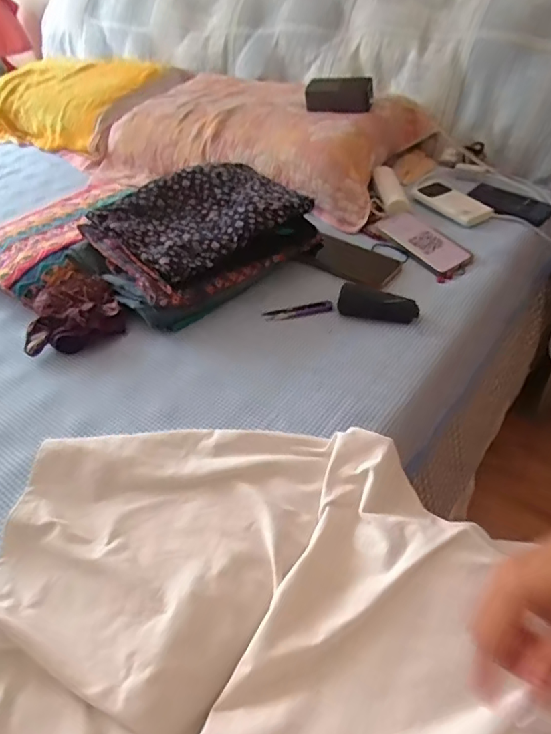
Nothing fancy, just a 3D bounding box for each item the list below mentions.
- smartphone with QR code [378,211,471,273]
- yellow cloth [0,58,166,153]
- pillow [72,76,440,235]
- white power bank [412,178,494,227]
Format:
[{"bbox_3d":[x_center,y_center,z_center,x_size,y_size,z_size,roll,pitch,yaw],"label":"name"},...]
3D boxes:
[{"bbox_3d":[0.245,-0.212,0.828,0.074,0.013,0.159,-34,61,-23],"label":"smartphone with QR code"},{"bbox_3d":[-0.580,-0.710,1.334,0.528,0.153,0.288,19,47,24],"label":"yellow cloth"},{"bbox_3d":[-0.077,-0.502,1.084,0.737,0.128,0.365,17,47,22],"label":"pillow"},{"bbox_3d":[0.318,-0.307,0.912,0.070,0.018,0.152,-25,46,-21],"label":"white power bank"}]

